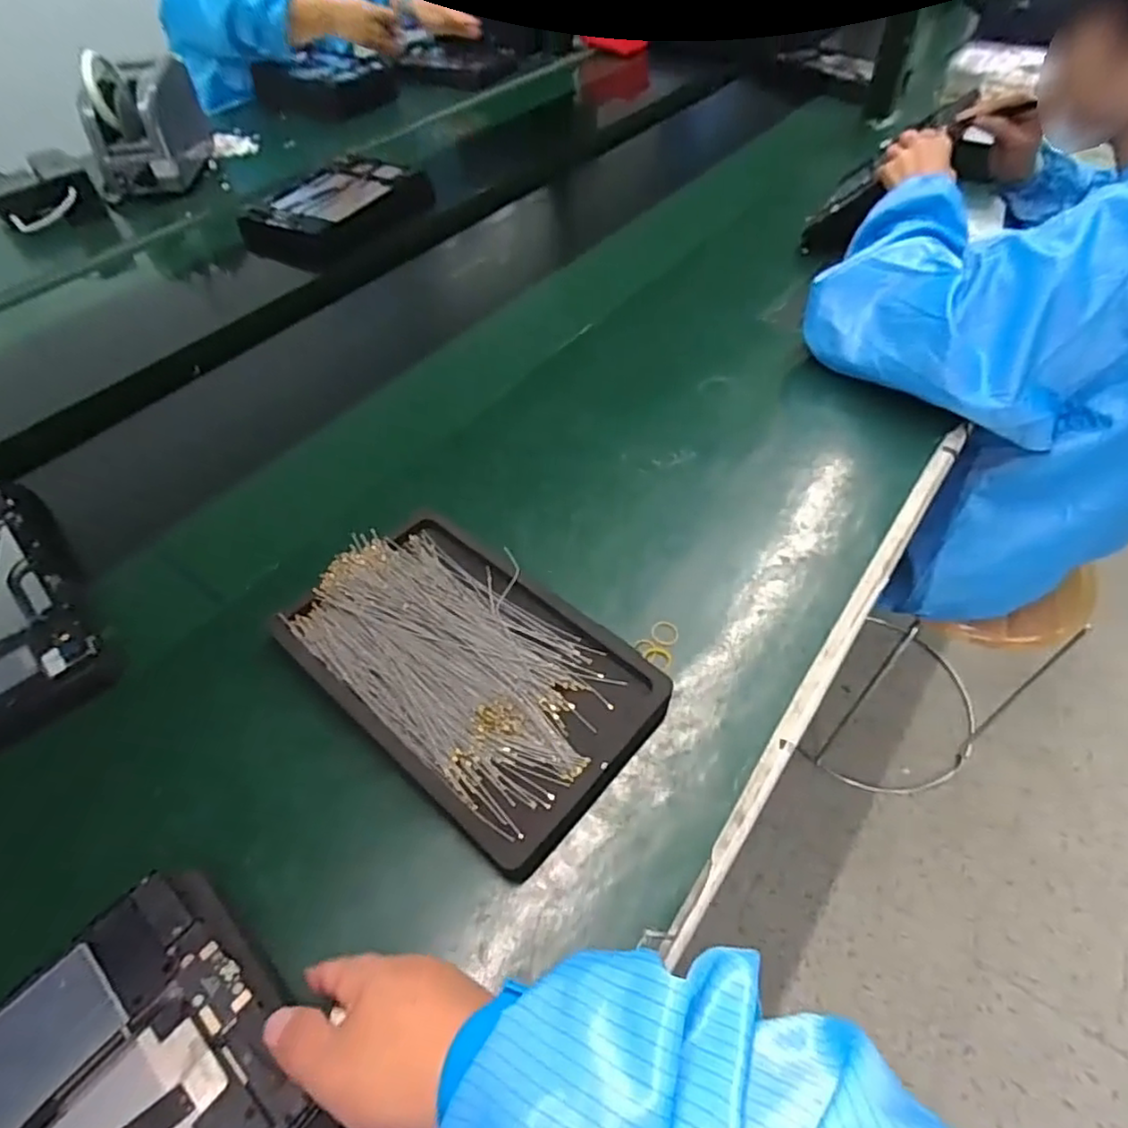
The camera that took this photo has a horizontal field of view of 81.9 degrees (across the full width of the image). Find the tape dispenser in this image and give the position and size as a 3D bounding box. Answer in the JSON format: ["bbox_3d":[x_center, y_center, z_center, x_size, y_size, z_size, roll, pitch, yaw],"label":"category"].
[{"bbox_3d":[-0.568,-0.602,0.881,0.096,0.140,0.199,-3,51,-1],"label":"tape dispenser"}]

